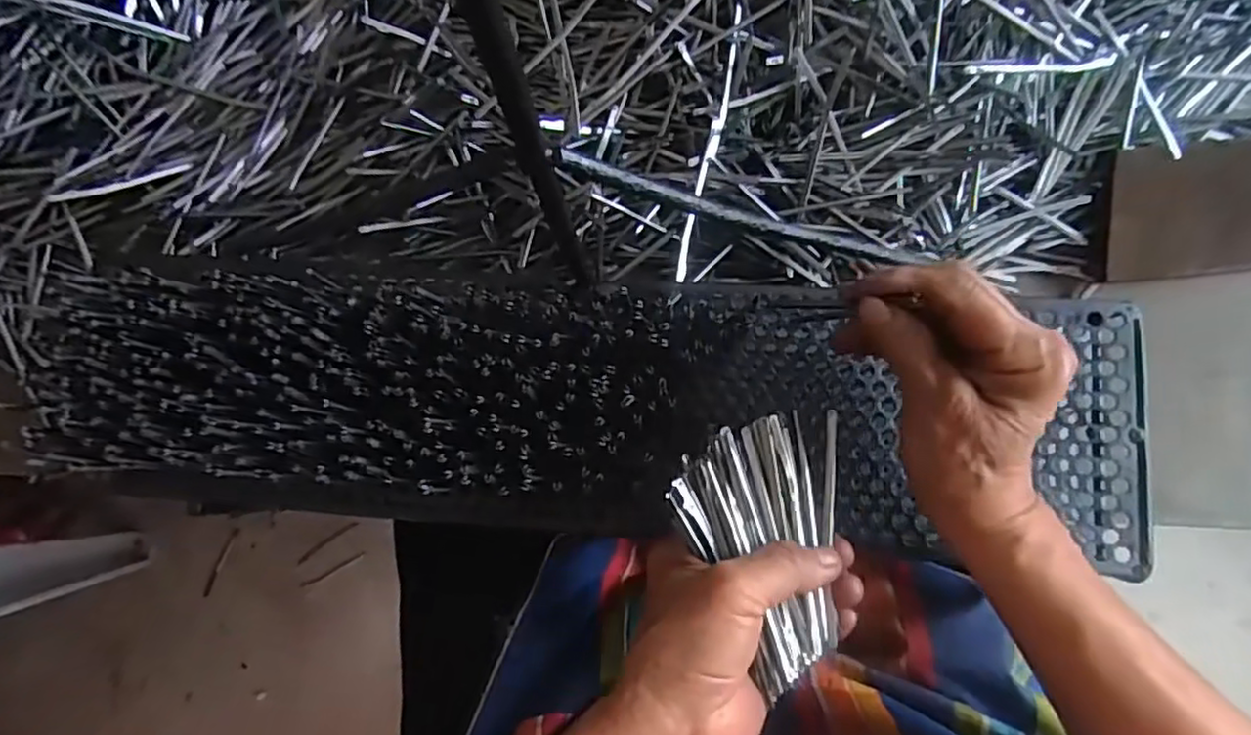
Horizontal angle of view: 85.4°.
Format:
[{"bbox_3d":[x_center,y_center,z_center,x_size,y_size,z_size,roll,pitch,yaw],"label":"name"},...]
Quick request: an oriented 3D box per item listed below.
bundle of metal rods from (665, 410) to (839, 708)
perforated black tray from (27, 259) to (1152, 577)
[{"bbox_3d":[0.059,0.081,0.314,0.076,0.032,0.117,4,86,4],"label":"bundle of metal rods"},{"bbox_3d":[-0.019,0.017,0.361,0.586,0.041,0.134,3,86,-1],"label":"perforated black tray"}]

